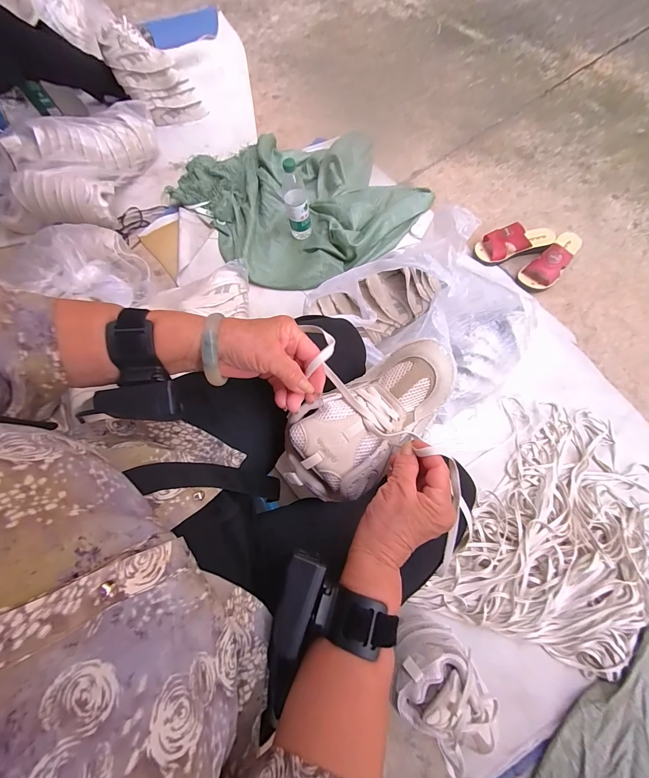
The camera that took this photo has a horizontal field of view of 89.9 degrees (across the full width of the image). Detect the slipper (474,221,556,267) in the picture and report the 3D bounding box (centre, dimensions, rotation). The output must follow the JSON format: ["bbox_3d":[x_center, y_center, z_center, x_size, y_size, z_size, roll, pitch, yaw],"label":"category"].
[{"bbox_3d":[0.537,-0.415,0.916,0.219,0.067,0.085,-14,70,-5],"label":"slipper"}]

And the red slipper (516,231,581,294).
[{"bbox_3d":[0.633,-0.353,0.894,0.215,0.068,0.087,-38,74,-13],"label":"red slipper"}]

